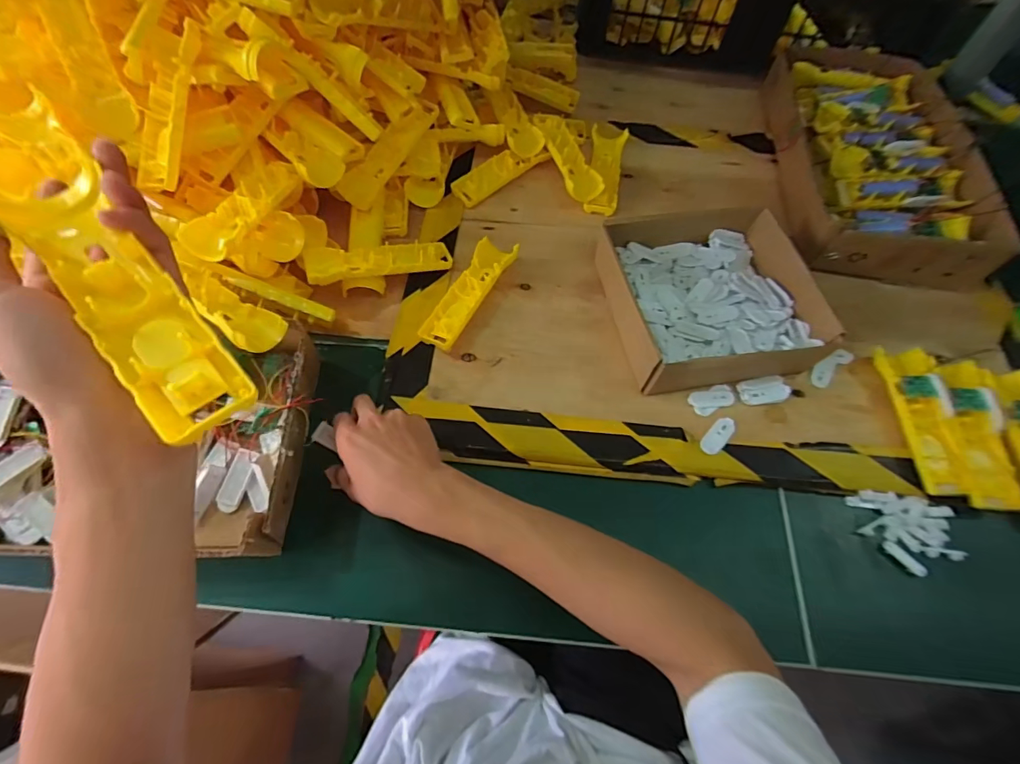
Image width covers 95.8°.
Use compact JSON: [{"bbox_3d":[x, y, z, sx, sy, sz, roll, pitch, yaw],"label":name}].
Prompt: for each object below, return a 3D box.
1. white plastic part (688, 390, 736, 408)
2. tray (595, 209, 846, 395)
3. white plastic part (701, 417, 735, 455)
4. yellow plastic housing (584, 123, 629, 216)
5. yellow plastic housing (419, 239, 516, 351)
[{"bbox_3d":[0.217,0.019,0.496,0.049,0.006,0.021,0,63,-2],"label":"white plastic part"},{"bbox_3d":[0.221,-0.101,0.524,0.202,0.065,0.207,-9,64,-7],"label":"tray"},{"bbox_3d":[0.214,0.054,0.474,0.019,0.013,0.047,37,67,16],"label":"white plastic part"},{"bbox_3d":[0.133,-0.299,0.650,0.049,0.023,0.158,12,63,4],"label":"yellow plastic housing"},{"bbox_3d":[-0.048,-0.103,0.535,0.047,0.029,0.150,28,65,12],"label":"yellow plastic housing"}]

